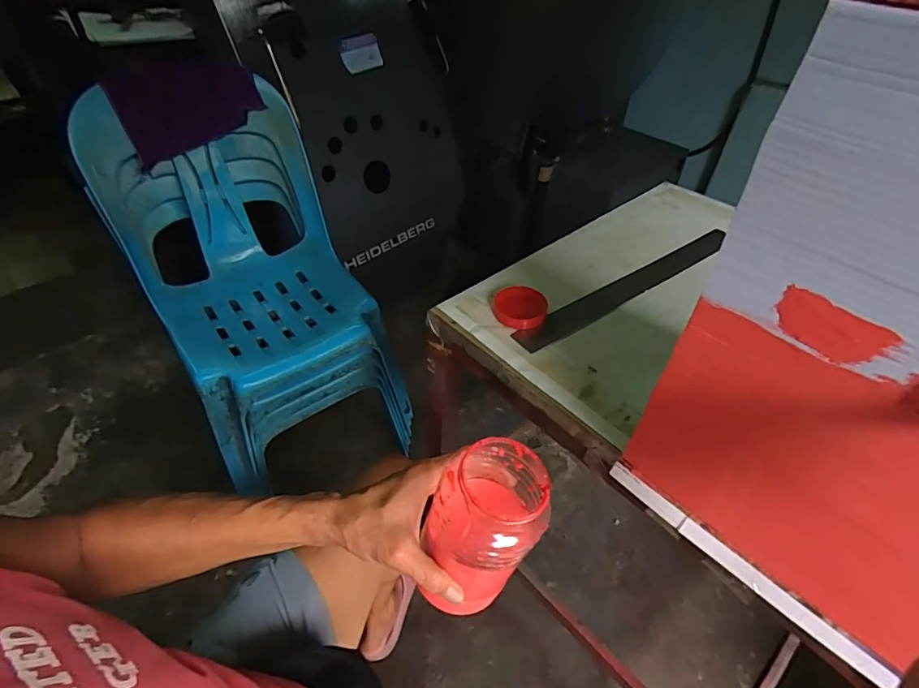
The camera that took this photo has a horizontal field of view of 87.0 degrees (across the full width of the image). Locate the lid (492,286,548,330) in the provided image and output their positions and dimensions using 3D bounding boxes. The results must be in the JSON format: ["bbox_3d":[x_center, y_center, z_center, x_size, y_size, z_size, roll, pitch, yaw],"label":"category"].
[{"bbox_3d":[0.079,-0.050,0.639,0.070,0.017,0.072,1,44,-1],"label":"lid"}]

